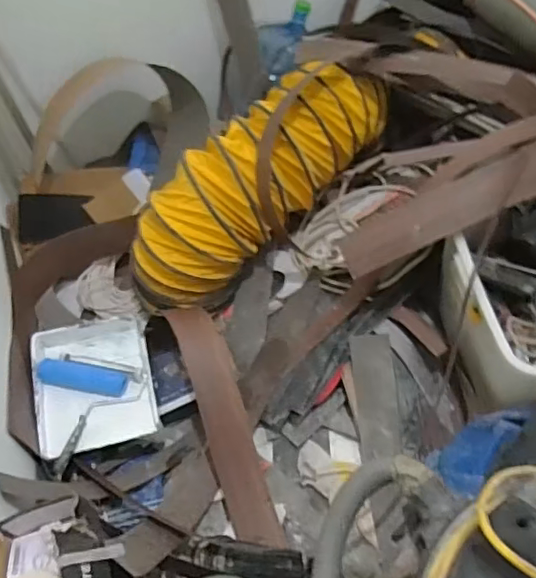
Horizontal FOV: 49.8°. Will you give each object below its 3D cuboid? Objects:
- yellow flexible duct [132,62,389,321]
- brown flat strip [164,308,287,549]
[{"bbox_3d":[-0.030,-0.303,1.639,0.898,0.298,0.279,-43,60,-6],"label":"yellow flexible duct"},{"bbox_3d":[-0.103,0.334,1.429,0.115,0.028,0.599,-18,84,-8],"label":"brown flat strip"}]

